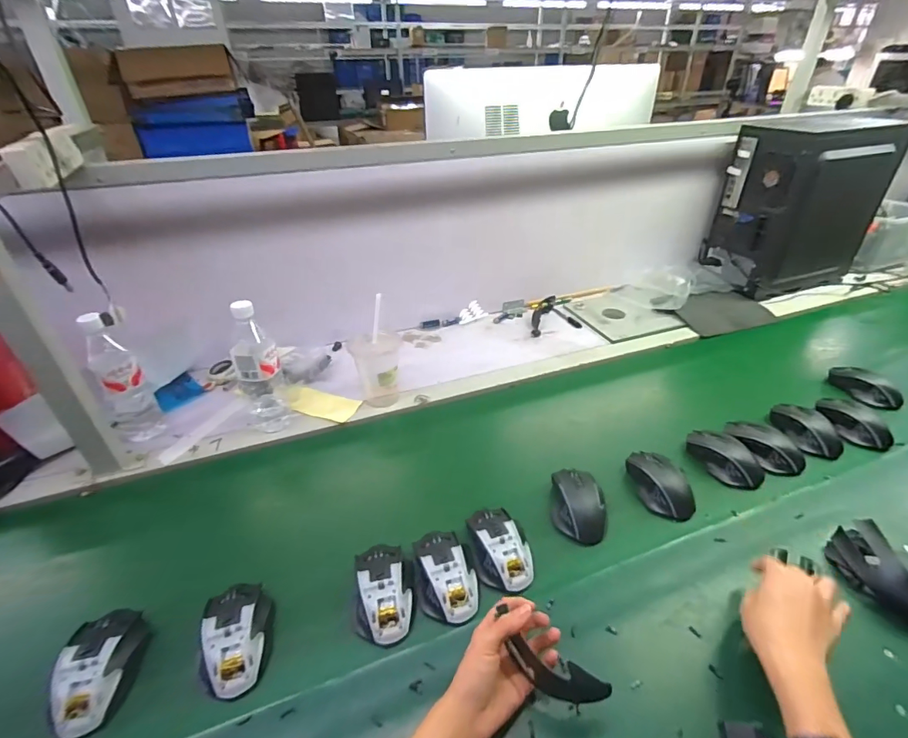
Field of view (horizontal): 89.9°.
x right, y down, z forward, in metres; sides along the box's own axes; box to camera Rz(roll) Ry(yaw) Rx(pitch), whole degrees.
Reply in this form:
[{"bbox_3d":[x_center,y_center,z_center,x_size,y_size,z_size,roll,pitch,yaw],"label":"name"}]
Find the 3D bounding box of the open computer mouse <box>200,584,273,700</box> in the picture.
[{"bbox_3d":[-0.242,0.297,0.511,0.074,0.034,0.114,-12,36,-17],"label":"open computer mouse"}]

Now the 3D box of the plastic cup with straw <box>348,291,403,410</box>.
[{"bbox_3d":[-0.142,-0.021,0.844,0.092,0.179,0.082,-4,35,-6],"label":"plastic cup with straw"}]

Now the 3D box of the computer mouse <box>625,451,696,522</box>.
[{"bbox_3d":[0.313,0.170,0.685,0.073,0.036,0.111,-6,35,-9],"label":"computer mouse"}]

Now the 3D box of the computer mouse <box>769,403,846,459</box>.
[{"bbox_3d":[0.608,0.102,0.779,0.076,0.033,0.112,-7,35,-10],"label":"computer mouse"}]

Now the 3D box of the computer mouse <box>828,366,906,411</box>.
[{"bbox_3d":[0.790,0.032,0.876,0.065,0.034,0.121,-20,39,-26],"label":"computer mouse"}]

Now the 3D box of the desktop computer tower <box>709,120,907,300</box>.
[{"bbox_3d":[0.910,-0.429,1.201,0.382,0.382,0.197,-13,37,-18],"label":"desktop computer tower"}]

